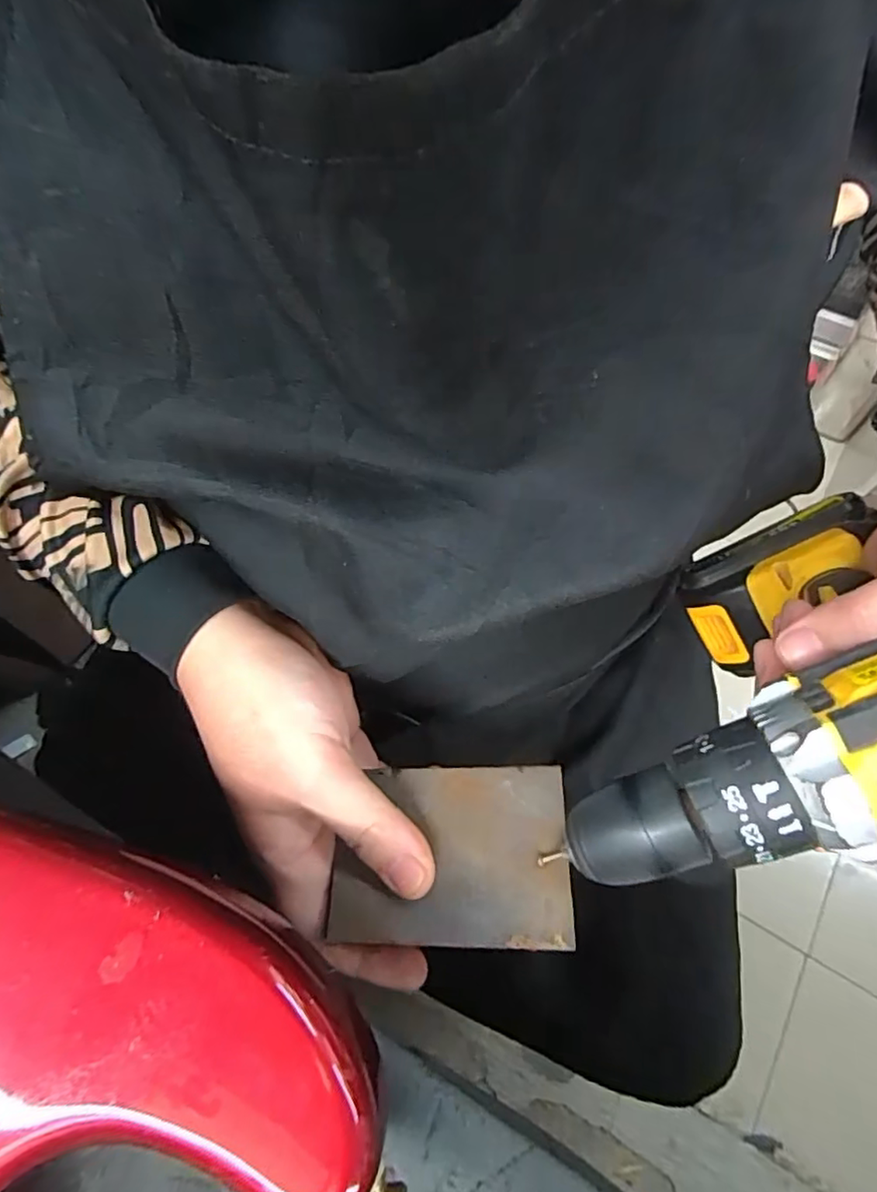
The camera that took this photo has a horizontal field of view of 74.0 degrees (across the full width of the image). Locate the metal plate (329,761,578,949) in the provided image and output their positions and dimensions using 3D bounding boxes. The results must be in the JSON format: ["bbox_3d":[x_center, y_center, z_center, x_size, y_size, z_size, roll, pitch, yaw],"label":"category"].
[{"bbox_3d":[0.005,0.109,0.249,0.097,0.004,0.070,-3,59,9],"label":"metal plate"}]

